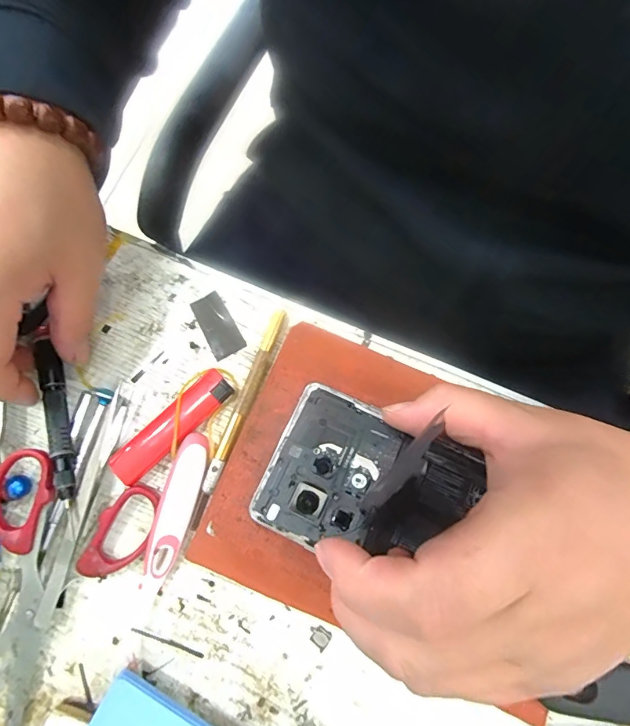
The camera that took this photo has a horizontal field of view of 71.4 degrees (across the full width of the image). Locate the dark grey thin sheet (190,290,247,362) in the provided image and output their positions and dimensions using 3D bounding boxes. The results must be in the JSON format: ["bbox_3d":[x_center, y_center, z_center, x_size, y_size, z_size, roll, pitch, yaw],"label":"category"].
[{"bbox_3d":[-0.061,-0.024,0.274,0.020,0.005,0.041,-29,79,-5],"label":"dark grey thin sheet"}]

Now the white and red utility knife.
[{"bbox_3d":[-0.076,0.077,0.241,0.018,0.011,0.075,17,79,5],"label":"white and red utility knife"}]

